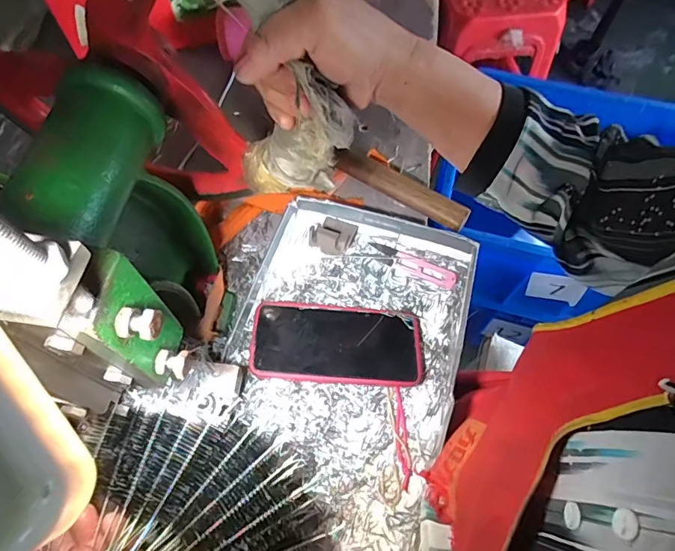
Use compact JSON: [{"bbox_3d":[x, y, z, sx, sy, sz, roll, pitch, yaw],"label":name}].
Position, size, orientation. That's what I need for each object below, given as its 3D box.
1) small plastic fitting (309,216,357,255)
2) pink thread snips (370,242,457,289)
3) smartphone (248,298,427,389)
[{"bbox_3d":[-0.005,-0.049,0.503,0.046,0.029,0.045,23,64,10],"label":"small plastic fitting"},{"bbox_3d":[0.082,-0.013,0.502,0.098,0.004,0.026,22,64,10],"label":"pink thread snips"},{"bbox_3d":[0.000,0.063,0.440,0.161,0.008,0.079,5,57,-6],"label":"smartphone"}]

